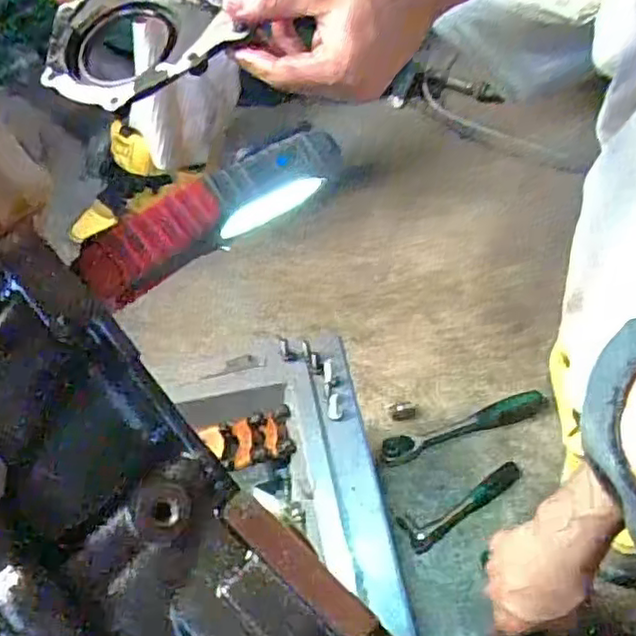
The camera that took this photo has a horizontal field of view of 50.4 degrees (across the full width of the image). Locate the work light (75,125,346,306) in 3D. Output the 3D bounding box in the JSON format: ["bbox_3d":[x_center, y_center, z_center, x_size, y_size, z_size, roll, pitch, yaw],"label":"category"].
[{"bbox_3d":[-0.050,-0.055,0.331,0.143,0.032,0.024,-35,55,-24],"label":"work light"}]

